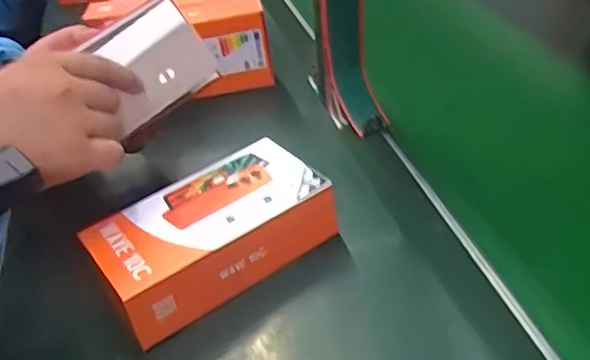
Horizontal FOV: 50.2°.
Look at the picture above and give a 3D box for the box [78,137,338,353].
[{"bbox_3d":[-0.071,0.042,0.525,0.184,0.056,0.104,-26,40,-27],"label":"box"}]

